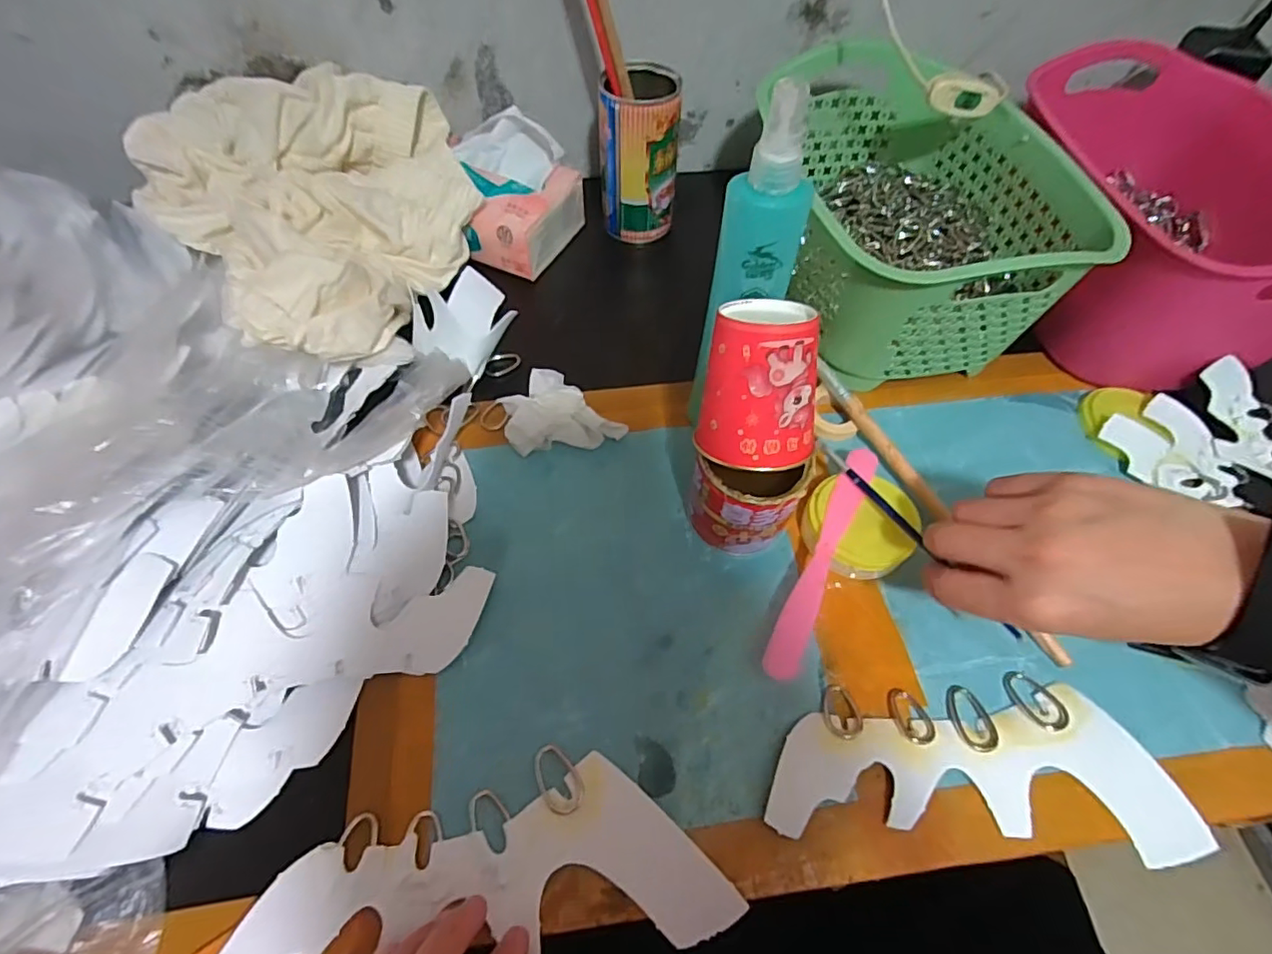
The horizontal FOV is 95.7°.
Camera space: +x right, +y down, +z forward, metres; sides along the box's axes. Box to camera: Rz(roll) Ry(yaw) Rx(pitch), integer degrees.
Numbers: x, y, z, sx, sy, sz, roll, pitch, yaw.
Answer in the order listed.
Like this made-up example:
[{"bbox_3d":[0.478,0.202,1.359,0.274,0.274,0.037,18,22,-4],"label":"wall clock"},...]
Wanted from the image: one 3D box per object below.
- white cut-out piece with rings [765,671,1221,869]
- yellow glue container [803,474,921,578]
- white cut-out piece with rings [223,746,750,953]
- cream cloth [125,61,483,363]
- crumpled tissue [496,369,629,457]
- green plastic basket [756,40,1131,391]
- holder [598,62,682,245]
[{"bbox_3d":[0.178,0.147,0.304,0.215,0.015,0.079,4,59,1],"label":"white cut-out piece with rings"},{"bbox_3d":[0.142,0.032,0.365,0.070,0.038,0.059,-1,59,-3],"label":"yellow glue container"},{"bbox_3d":[-0.069,0.184,0.276,0.221,0.016,0.078,-4,59,-6],"label":"white cut-out piece with rings"},{"bbox_3d":[-0.230,-0.221,0.453,0.237,0.078,0.269,-38,67,-22],"label":"cream cloth"},{"bbox_3d":[-0.056,-0.054,0.405,0.077,0.034,0.073,-16,60,-11],"label":"crumpled tissue"},{"bbox_3d":[0.202,-0.205,0.442,0.186,0.107,0.262,-3,59,-4],"label":"green plastic basket"},{"bbox_3d":[0.002,-0.270,0.490,0.063,0.120,0.055,2,59,-1],"label":"holder"}]

